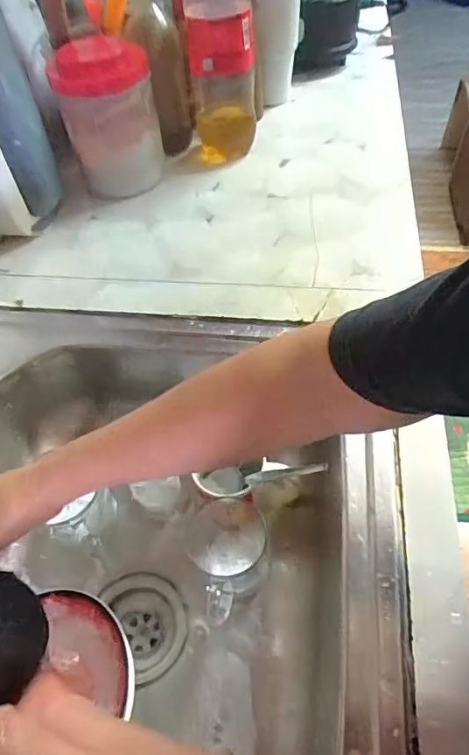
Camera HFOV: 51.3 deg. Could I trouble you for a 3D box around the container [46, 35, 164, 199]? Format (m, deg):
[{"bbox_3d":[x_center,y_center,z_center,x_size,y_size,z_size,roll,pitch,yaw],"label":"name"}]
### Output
[{"bbox_3d":[-0.192,-0.419,0.782,0.132,0.179,0.160,-9,51,-1],"label":"container"}]

